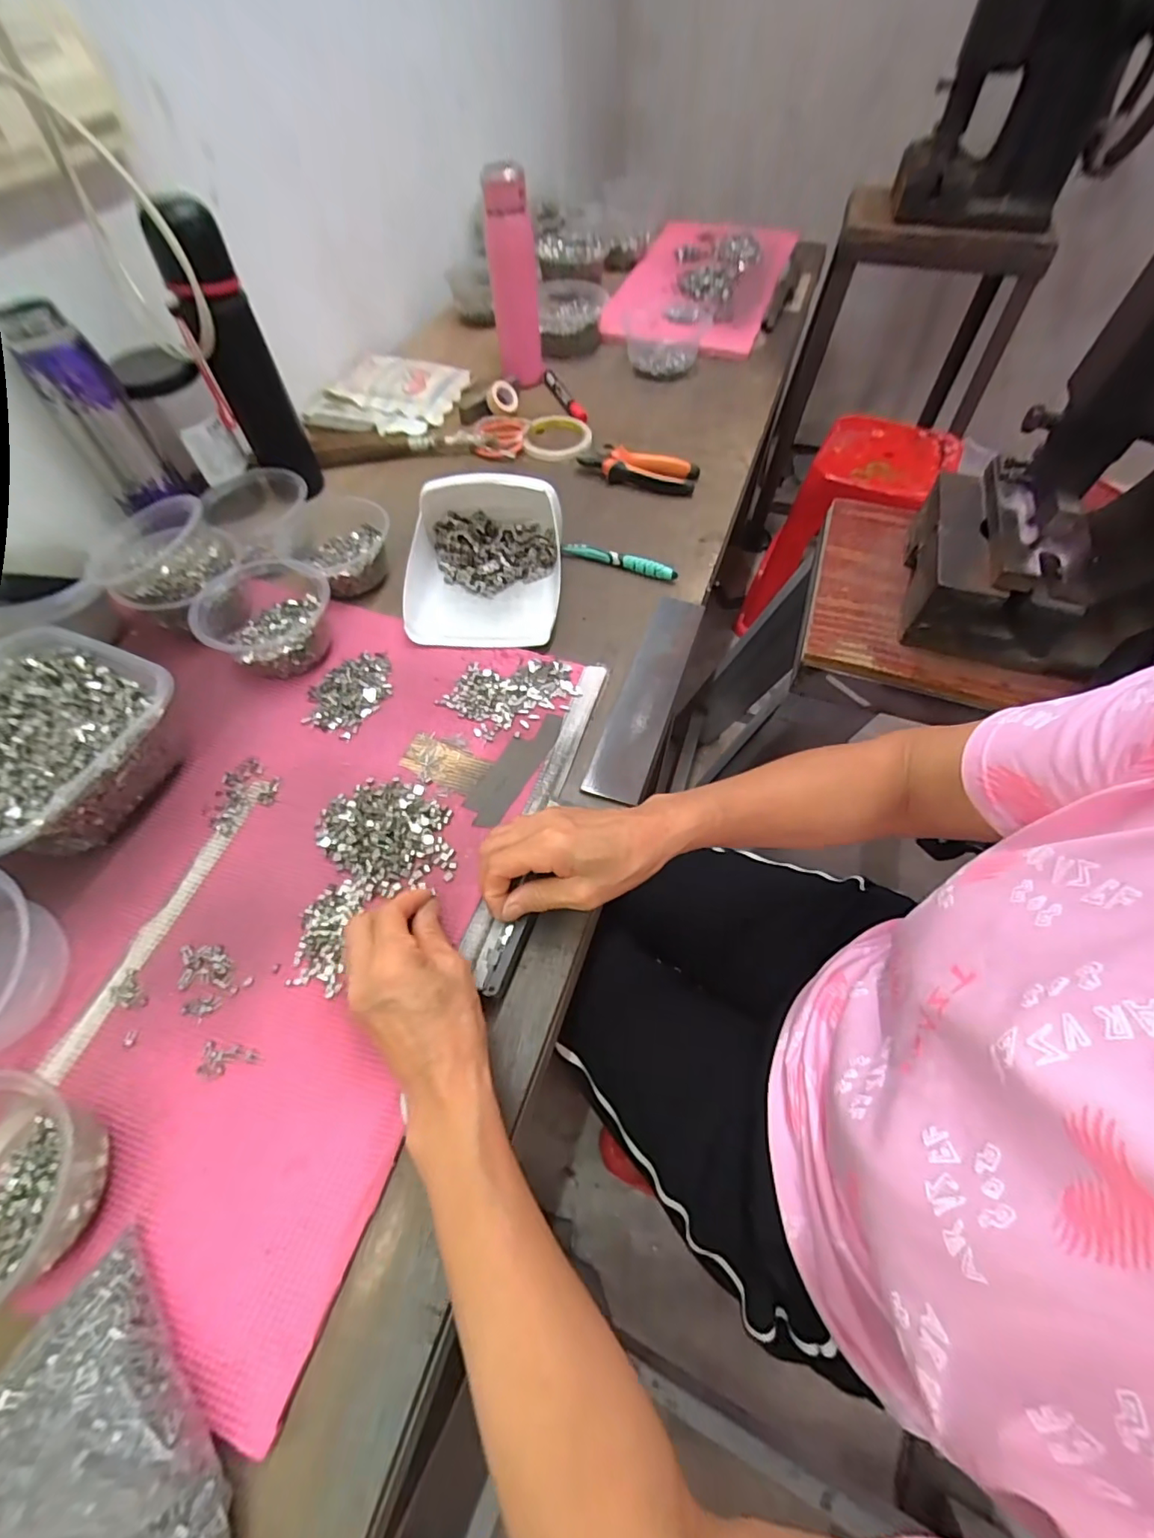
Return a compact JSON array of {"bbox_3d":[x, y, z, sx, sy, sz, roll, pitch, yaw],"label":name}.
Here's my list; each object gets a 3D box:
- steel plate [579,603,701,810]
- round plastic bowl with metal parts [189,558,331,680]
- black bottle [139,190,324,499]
[{"bbox_3d":[0.068,-0.075,0.511,0.047,0.008,0.241,17,62,11],"label":"steel plate"},{"bbox_3d":[-0.289,-0.146,0.512,0.112,0.064,0.122,0,59,0],"label":"round plastic bowl with metal parts"},{"bbox_3d":[-0.350,-0.420,0.575,0.064,0.243,0.057,-24,61,-14],"label":"black bottle"}]

